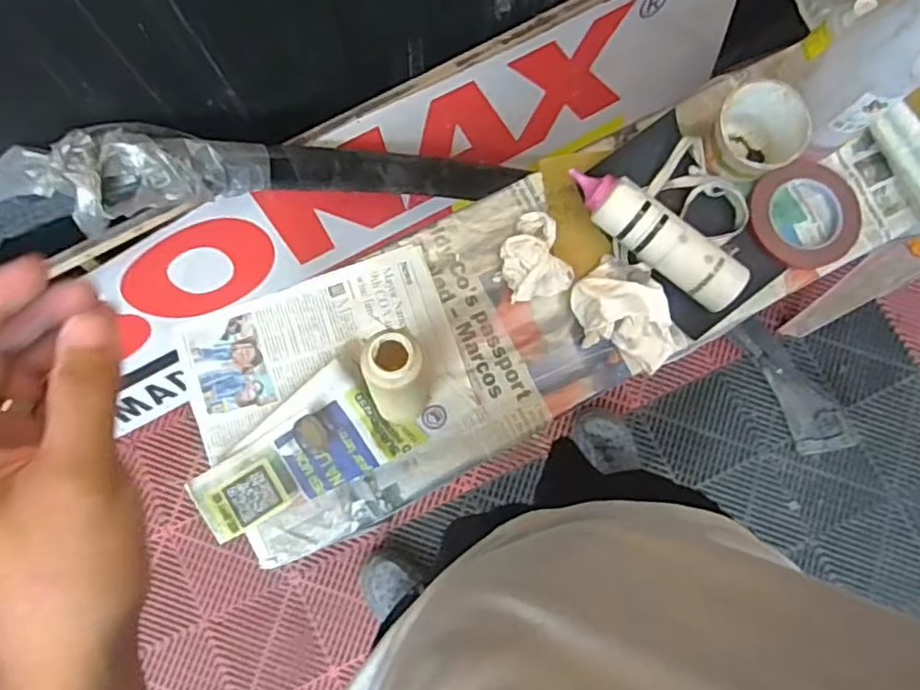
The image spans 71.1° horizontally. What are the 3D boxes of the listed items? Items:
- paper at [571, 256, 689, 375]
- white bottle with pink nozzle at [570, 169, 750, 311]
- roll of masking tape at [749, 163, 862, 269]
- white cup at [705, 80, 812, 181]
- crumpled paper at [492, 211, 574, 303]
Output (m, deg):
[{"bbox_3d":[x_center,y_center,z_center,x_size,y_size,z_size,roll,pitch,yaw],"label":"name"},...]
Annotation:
[{"bbox_3d":[0.174,-0.030,0.672,0.096,0.043,0.123,-33,81,-6],"label":"paper"},{"bbox_3d":[0.202,-0.113,0.666,0.208,0.052,0.052,36,81,6],"label":"white bottle with pink nozzle"},{"bbox_3d":[0.379,-0.142,0.701,0.122,0.017,0.112,0,79,0],"label":"roll of masking tape"},{"bbox_3d":[0.305,-0.219,0.682,0.084,0.073,0.084,0,79,0],"label":"white cup"},{"bbox_3d":[0.075,-0.094,0.688,0.073,0.030,0.089,-21,80,-4],"label":"crumpled paper"}]

